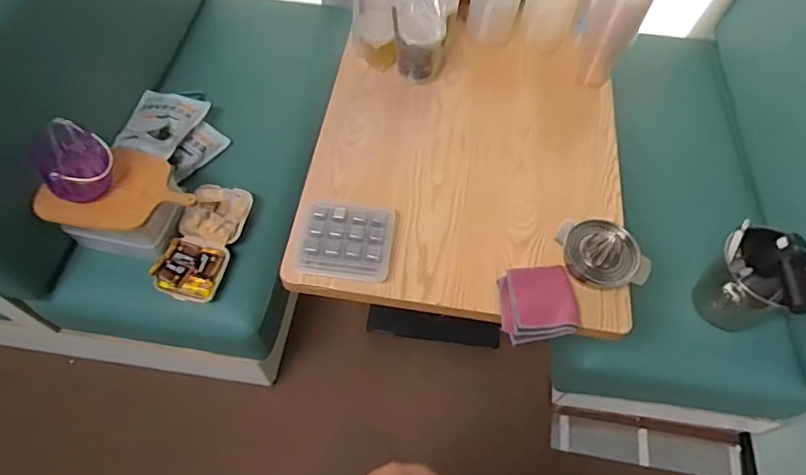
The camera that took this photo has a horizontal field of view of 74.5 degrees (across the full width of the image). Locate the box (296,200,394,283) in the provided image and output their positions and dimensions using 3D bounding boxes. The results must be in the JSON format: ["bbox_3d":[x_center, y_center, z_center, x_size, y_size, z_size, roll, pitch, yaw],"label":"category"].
[{"bbox_3d":[-0.102,0.001,0.962,0.166,0.028,0.154,6,60,1],"label":"box"}]

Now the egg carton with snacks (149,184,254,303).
[{"bbox_3d":[-0.494,0.006,1.323,0.176,0.072,0.311,19,61,8],"label":"egg carton with snacks"}]

